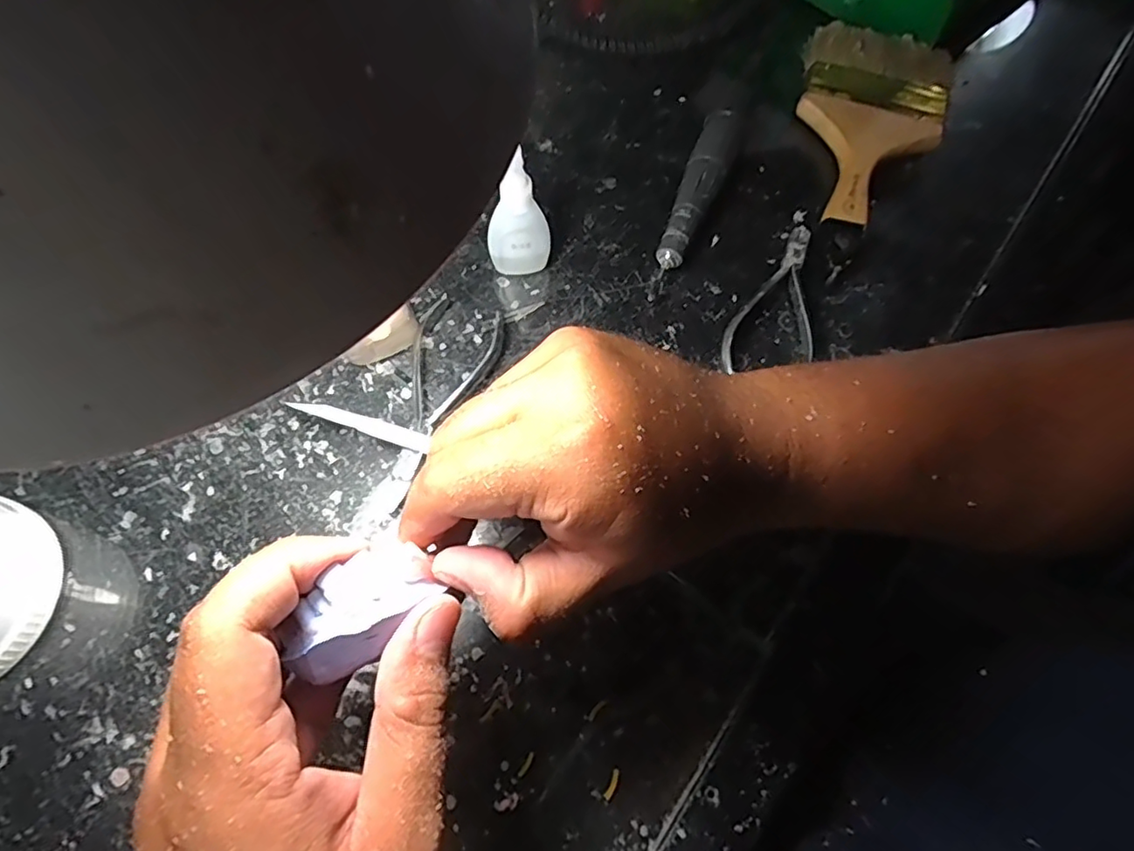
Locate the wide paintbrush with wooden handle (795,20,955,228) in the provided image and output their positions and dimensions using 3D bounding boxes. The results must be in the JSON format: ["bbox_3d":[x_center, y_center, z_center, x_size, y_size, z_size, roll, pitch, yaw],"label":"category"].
[{"bbox_3d":[0.210,-0.207,0.418,0.096,0.023,0.184,13,67,3],"label":"wide paintbrush with wooden handle"}]

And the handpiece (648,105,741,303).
[{"bbox_3d":[0.080,-0.141,0.383,0.023,0.030,0.136,20,68,6],"label":"handpiece"}]

